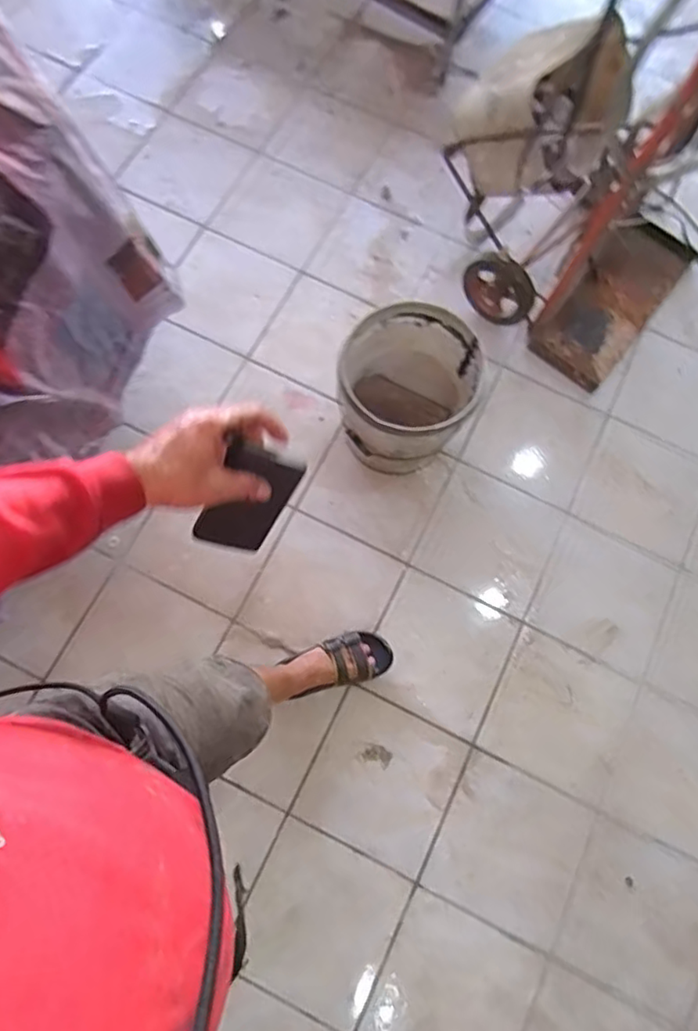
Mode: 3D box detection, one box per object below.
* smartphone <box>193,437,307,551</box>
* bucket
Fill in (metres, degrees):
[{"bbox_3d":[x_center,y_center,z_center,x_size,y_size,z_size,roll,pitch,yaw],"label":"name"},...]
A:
[{"bbox_3d":[-0.098,-0.013,0.600,0.070,0.122,0.014,16,38,-26],"label":"smartphone"},{"bbox_3d":[0.132,-0.266,1.422,0.285,0.303,0.306,1,74,-3],"label":"bucket"}]

